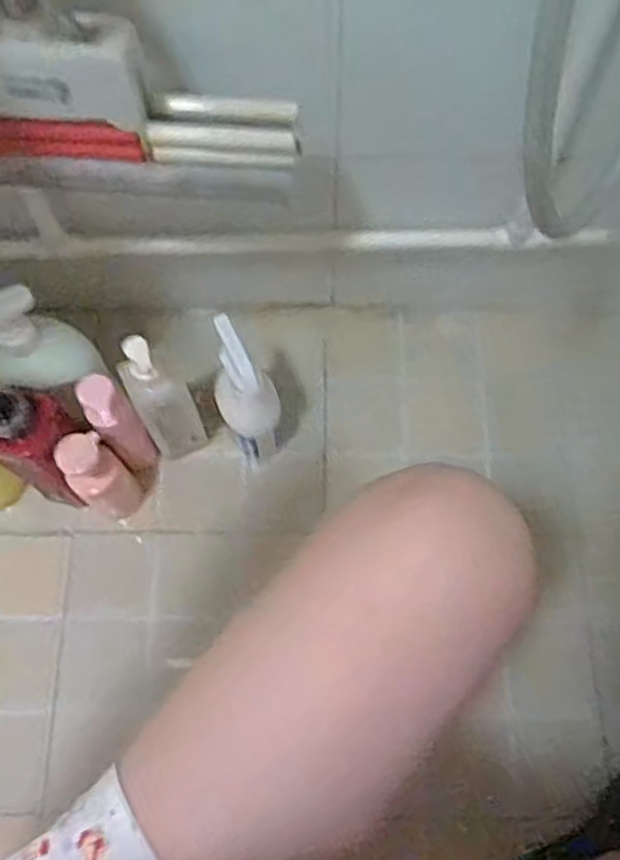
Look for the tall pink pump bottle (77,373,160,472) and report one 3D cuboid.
[{"bbox_3d":[-0.211,-0.002,0.829,0.053,0.187,0.046,42,74,12],"label":"tall pink pump bottle"}]

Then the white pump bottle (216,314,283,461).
[{"bbox_3d":[-0.071,-0.041,0.850,0.068,0.192,0.096,-11,71,-6],"label":"white pump bottle"}]

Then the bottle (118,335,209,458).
[{"bbox_3d":[-0.162,-0.037,0.826,0.066,0.219,0.061,-22,72,-10],"label":"bottle"}]

